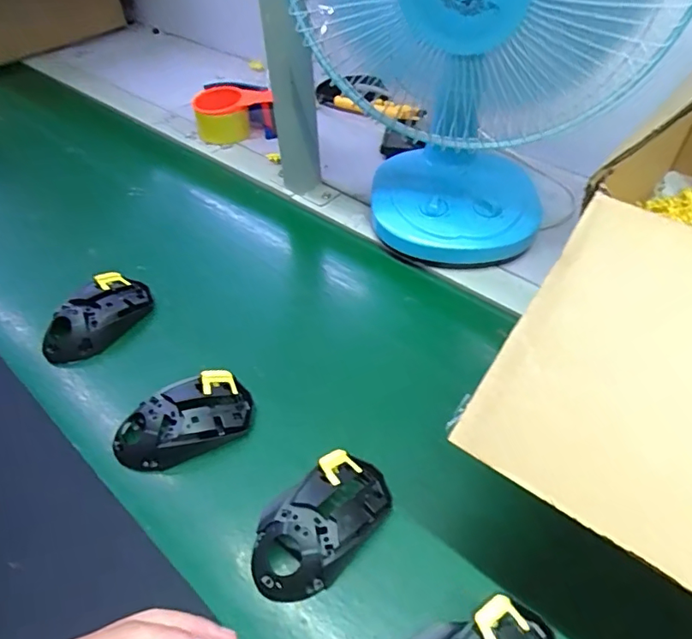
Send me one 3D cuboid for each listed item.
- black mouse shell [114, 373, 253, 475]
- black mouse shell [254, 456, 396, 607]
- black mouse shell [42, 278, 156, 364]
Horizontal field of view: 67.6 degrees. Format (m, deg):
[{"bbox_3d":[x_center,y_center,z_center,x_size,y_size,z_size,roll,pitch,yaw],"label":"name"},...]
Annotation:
[{"bbox_3d":[-0.139,0.087,0.446,0.117,0.038,0.061,-18,47,-17],"label":"black mouse shell"},{"bbox_3d":[-0.019,0.149,0.386,0.119,0.037,0.072,-34,53,-29],"label":"black mouse shell"},{"bbox_3d":[-0.253,0.001,0.531,0.059,0.048,0.116,26,50,25],"label":"black mouse shell"}]

